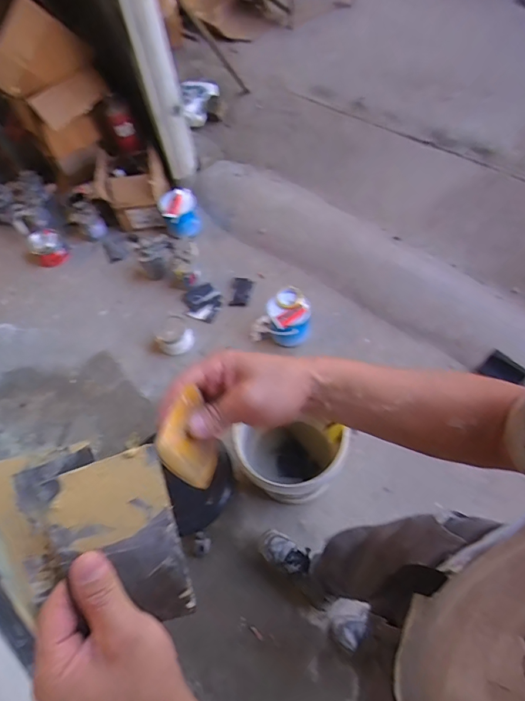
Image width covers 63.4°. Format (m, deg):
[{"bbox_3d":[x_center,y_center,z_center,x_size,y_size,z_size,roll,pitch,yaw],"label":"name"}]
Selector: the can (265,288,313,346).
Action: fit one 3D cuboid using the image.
[{"bbox_3d":[0.106,-0.118,1.666,0.156,0.206,0.166,-3,60,4],"label":"can"}]

